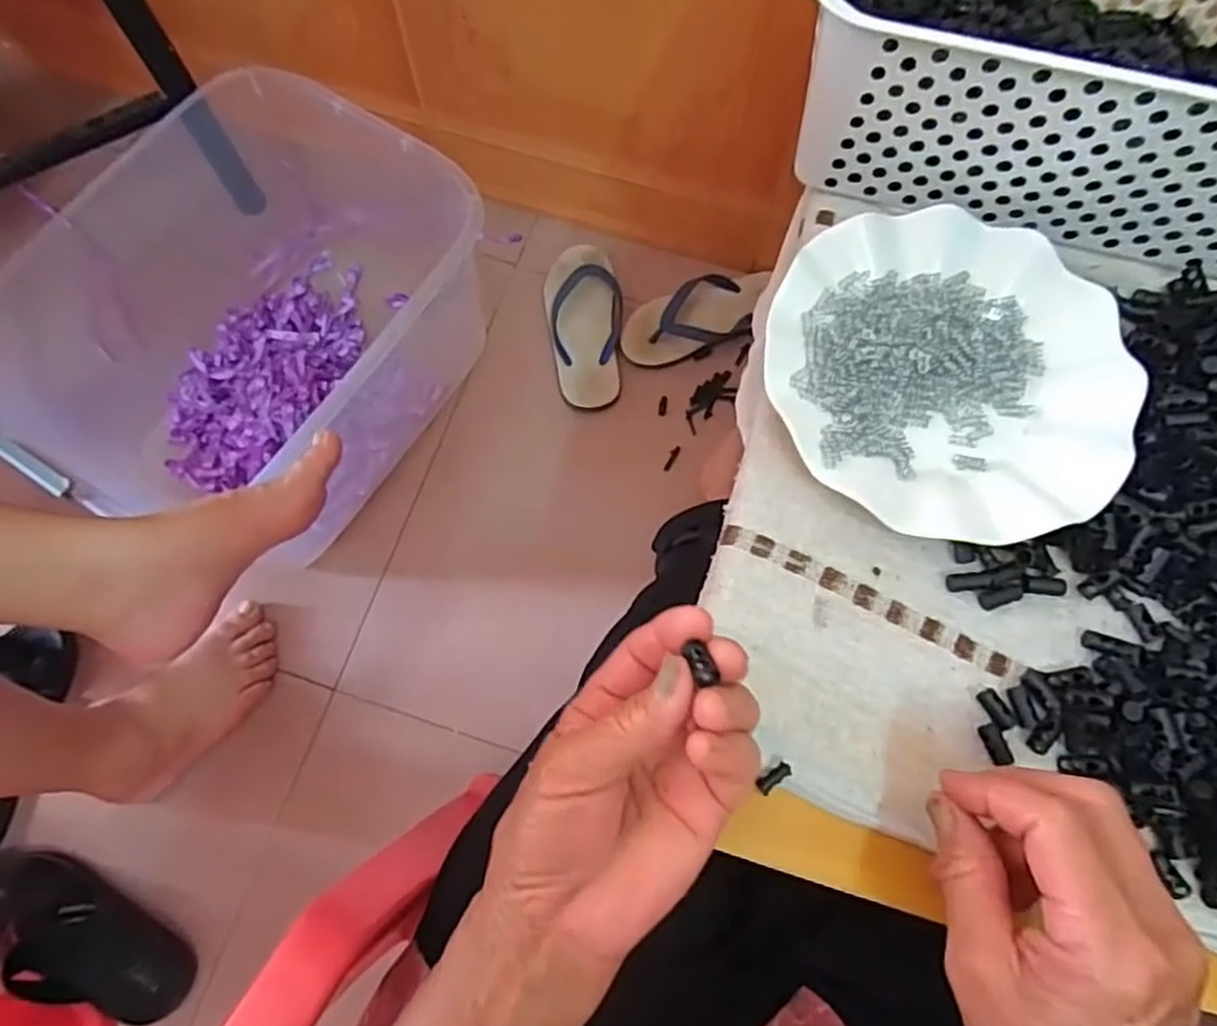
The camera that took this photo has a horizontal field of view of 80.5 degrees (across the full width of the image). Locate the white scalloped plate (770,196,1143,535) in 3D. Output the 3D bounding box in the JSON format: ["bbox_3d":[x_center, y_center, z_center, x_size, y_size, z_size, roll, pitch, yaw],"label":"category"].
[{"bbox_3d":[0.174,-0.074,0.373,0.178,0.019,0.178,0,73,-1],"label":"white scalloped plate"}]

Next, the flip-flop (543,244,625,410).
[{"bbox_3d":[-0.028,-0.250,0.943,0.098,0.035,0.231,-8,74,-4],"label":"flip-flop"}]

